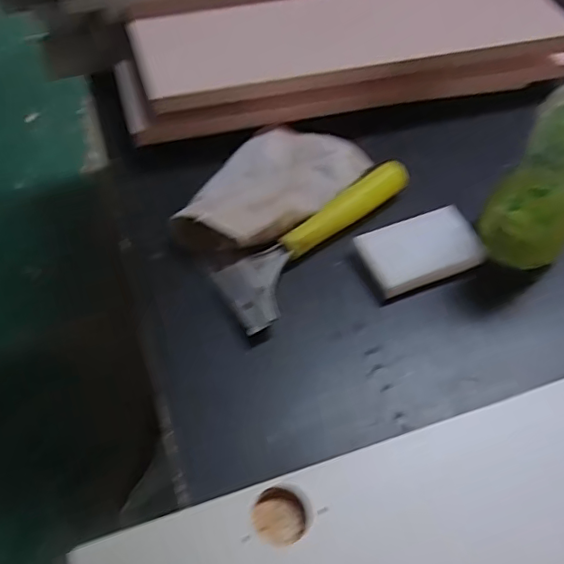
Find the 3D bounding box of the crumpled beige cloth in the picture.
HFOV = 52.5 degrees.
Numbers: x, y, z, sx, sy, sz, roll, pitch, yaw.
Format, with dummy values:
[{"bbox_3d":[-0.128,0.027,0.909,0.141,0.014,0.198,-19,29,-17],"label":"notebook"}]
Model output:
[{"bbox_3d":[-0.015,-0.093,0.519,0.110,0.035,0.190,38,60,22],"label":"crumpled beige cloth"}]

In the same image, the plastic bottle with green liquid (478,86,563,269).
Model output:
[{"bbox_3d":[0.215,-0.087,0.438,0.068,0.172,0.065,32,58,19],"label":"plastic bottle with green liquid"}]

